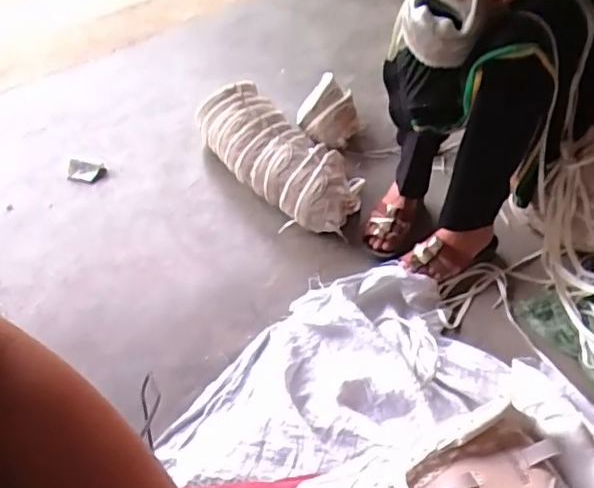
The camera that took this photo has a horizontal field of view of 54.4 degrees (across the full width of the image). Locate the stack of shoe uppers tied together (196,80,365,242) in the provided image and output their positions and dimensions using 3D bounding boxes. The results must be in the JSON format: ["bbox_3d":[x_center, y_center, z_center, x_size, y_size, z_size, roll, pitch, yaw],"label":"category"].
[{"bbox_3d":[-0.034,-0.199,1.241,0.421,0.132,0.182,42,62,18],"label":"stack of shoe uppers tied together"}]

